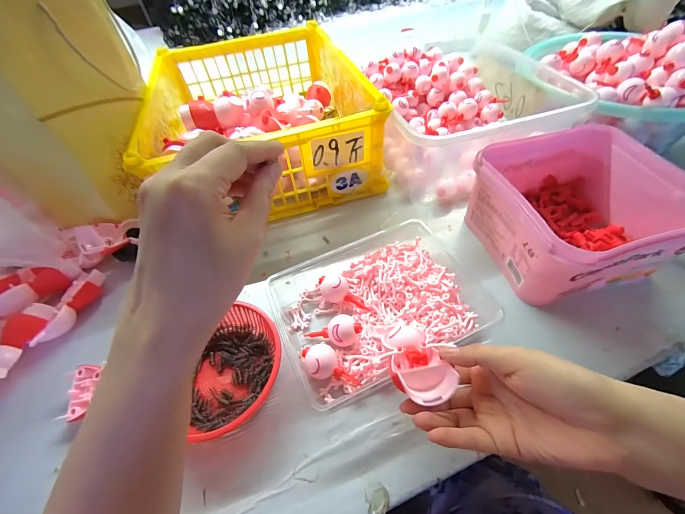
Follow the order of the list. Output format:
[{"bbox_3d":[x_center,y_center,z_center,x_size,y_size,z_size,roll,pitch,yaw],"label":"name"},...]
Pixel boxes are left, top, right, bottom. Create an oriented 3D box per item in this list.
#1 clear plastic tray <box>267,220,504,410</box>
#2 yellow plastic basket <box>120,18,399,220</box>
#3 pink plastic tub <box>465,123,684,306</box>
[{"bbox_3d":[0.037,0.050,0.359,0.225,0.042,0.175,-22,53,-13],"label":"clear plastic tray"},{"bbox_3d":[-0.158,-0.278,0.568,0.340,0.136,0.447,-15,52,-8],"label":"yellow plastic basket"},{"bbox_3d":[0.283,-0.056,0.378,0.192,0.110,0.190,-13,51,-6],"label":"pink plastic tub"}]

